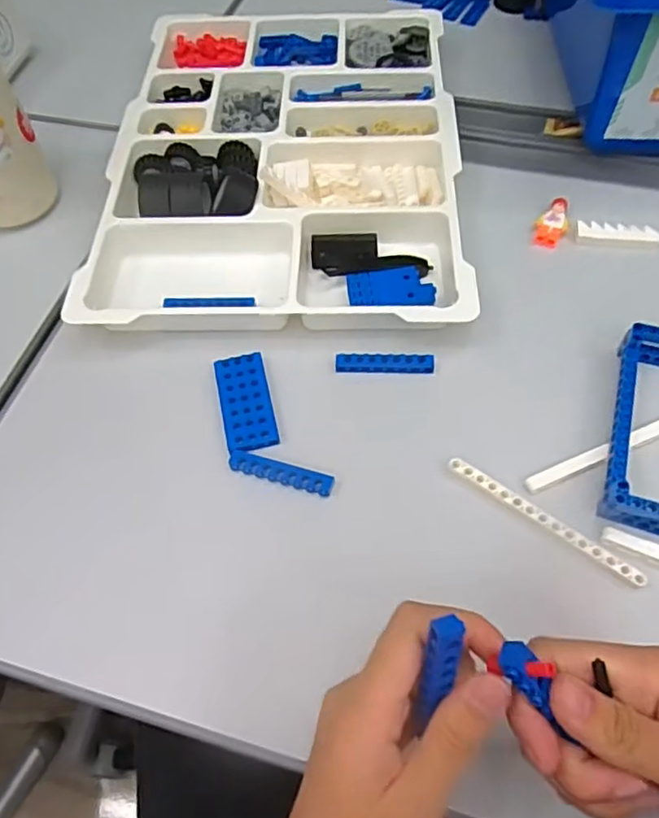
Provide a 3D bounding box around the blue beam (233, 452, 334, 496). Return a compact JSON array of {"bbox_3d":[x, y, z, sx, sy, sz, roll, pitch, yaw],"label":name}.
[{"bbox_3d":[-0.029,0.037,0.372,0.063,0.007,0.012,14,59,12],"label":"blue beam"}]

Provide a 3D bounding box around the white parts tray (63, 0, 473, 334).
[{"bbox_3d":[-0.033,-0.210,0.497,0.258,0.031,0.359,0,57,3],"label":"white parts tray"}]

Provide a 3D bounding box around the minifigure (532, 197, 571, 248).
[{"bbox_3d":[0.165,-0.138,0.467,0.023,0.014,0.038,12,59,10],"label":"minifigure"}]

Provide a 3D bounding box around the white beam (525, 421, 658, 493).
[{"bbox_3d":[0.168,0.023,0.373,0.117,0.009,0.009,-22,59,-11],"label":"white beam"}]

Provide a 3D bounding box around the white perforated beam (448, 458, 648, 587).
[{"bbox_3d":[0.119,0.061,0.351,0.116,0.007,0.009,33,65,21],"label":"white perforated beam"}]

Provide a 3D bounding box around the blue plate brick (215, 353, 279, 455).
[{"bbox_3d":[-0.052,-0.006,0.396,0.030,0.004,0.069,-12,58,-5],"label":"blue plate brick"}]

